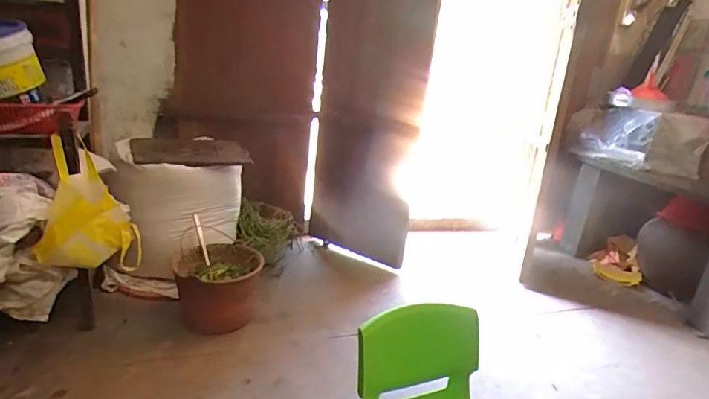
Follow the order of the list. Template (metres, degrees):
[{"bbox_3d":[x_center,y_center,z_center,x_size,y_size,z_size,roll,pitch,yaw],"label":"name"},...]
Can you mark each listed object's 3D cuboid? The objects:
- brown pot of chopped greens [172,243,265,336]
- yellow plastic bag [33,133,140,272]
[{"bbox_3d":[-0.514,0.336,1.788,0.312,0.232,0.340,-2,18,-22],"label":"brown pot of chopped greens"},{"bbox_3d":[-0.896,0.027,1.561,0.281,0.356,0.288,-6,20,-33],"label":"yellow plastic bag"}]

